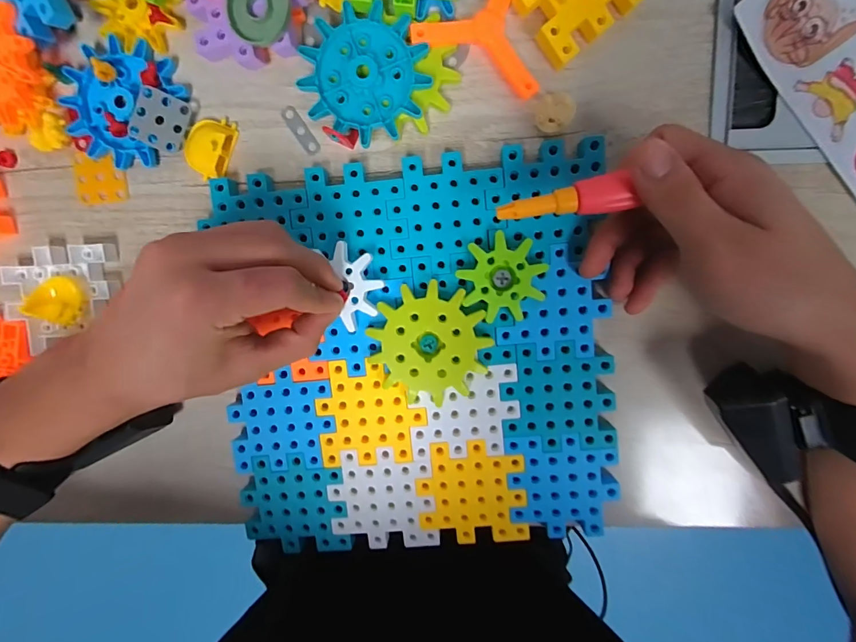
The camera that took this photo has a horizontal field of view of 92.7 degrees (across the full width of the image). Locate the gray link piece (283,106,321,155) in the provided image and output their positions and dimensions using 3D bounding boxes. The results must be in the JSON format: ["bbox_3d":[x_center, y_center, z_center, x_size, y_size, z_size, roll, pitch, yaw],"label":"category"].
[{"bbox_3d":[-0.080,-0.120,0.257,0.009,0.004,0.034,-34,93,6],"label":"gray link piece"}]

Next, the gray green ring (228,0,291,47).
[{"bbox_3d":[-0.095,-0.176,0.227,0.037,0.006,0.035,0,96,3],"label":"gray green ring"}]

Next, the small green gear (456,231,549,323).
[{"bbox_3d":[0.045,-0.026,0.247,0.048,0.011,0.049,-24,94,5],"label":"small green gear"}]

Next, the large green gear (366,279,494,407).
[{"bbox_3d":[0.001,0.014,0.253,0.068,0.011,0.069,18,97,1],"label":"large green gear"}]

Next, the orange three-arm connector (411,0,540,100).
[{"bbox_3d":[0.036,-0.173,0.237,0.077,0.014,0.059,21,97,1],"label":"orange three-arm connector"}]

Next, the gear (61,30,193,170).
[{"bbox_3d":[-0.192,-0.137,0.254,0.066,0.010,0.072,0,96,3],"label":"gear"}]

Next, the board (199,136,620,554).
[{"bbox_3d":[-0.008,0.026,0.256,0.238,0.012,0.242,-5,96,3],"label":"board"}]

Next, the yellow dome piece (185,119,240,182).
[{"bbox_3d":[-0.138,-0.110,0.254,0.028,0.013,0.037,21,97,1],"label":"yellow dome piece"}]

